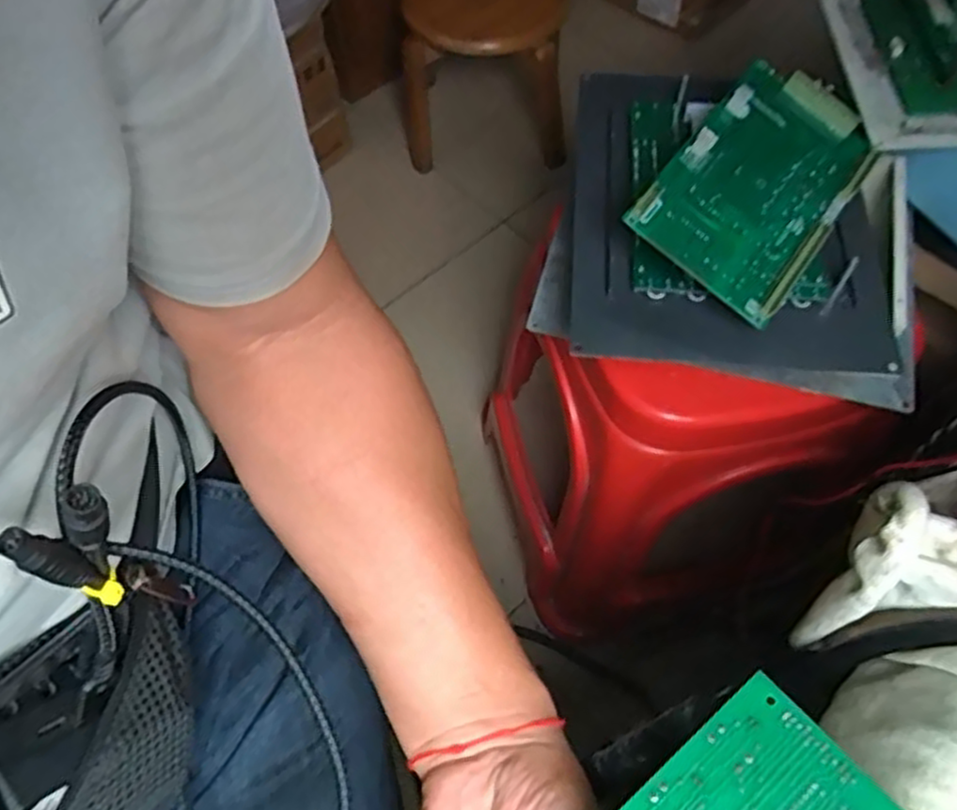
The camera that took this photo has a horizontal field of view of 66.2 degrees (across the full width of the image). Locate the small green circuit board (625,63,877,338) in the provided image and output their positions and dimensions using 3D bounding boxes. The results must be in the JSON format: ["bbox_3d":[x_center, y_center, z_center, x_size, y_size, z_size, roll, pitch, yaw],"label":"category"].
[{"bbox_3d":[0.204,-0.160,0.530,0.119,0.016,0.201,41,76,-1],"label":"small green circuit board"}]

